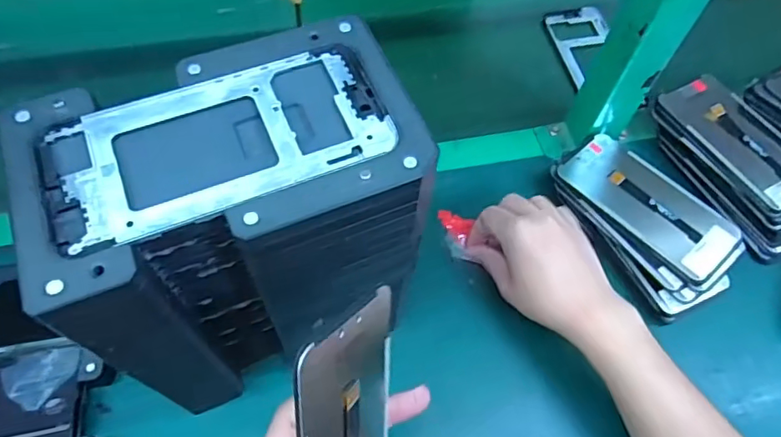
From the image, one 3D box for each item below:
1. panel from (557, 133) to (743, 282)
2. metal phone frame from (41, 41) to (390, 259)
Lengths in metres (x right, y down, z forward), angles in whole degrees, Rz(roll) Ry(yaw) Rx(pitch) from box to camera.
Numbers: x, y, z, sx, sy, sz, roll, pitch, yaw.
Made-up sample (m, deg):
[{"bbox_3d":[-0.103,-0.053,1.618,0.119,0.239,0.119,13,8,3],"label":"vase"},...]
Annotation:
[{"bbox_3d":[0.235,-0.016,0.501,0.072,0.009,0.154,-39,66,-15],"label":"panel"},{"bbox_3d":[-0.081,-0.039,0.264,0.160,0.009,0.076,-20,65,-13],"label":"metal phone frame"}]

